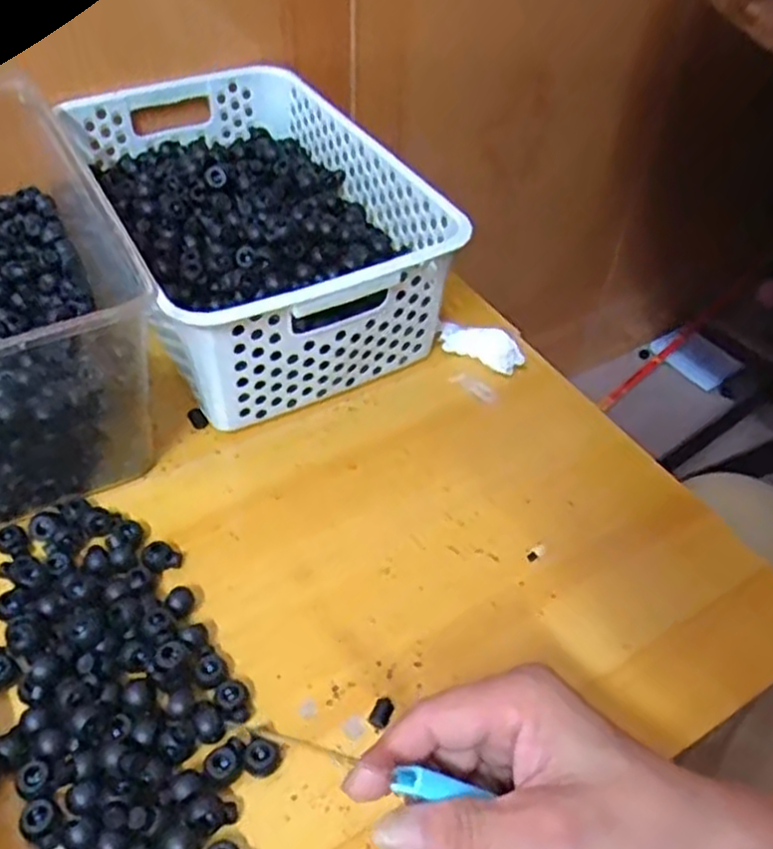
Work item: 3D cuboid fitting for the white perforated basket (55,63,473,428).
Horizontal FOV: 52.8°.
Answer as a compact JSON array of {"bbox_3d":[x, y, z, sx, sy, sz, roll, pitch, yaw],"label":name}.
[{"bbox_3d":[-0.097,-0.146,0.587,0.188,0.112,0.298,-21,52,-21],"label":"white perforated basket"}]

